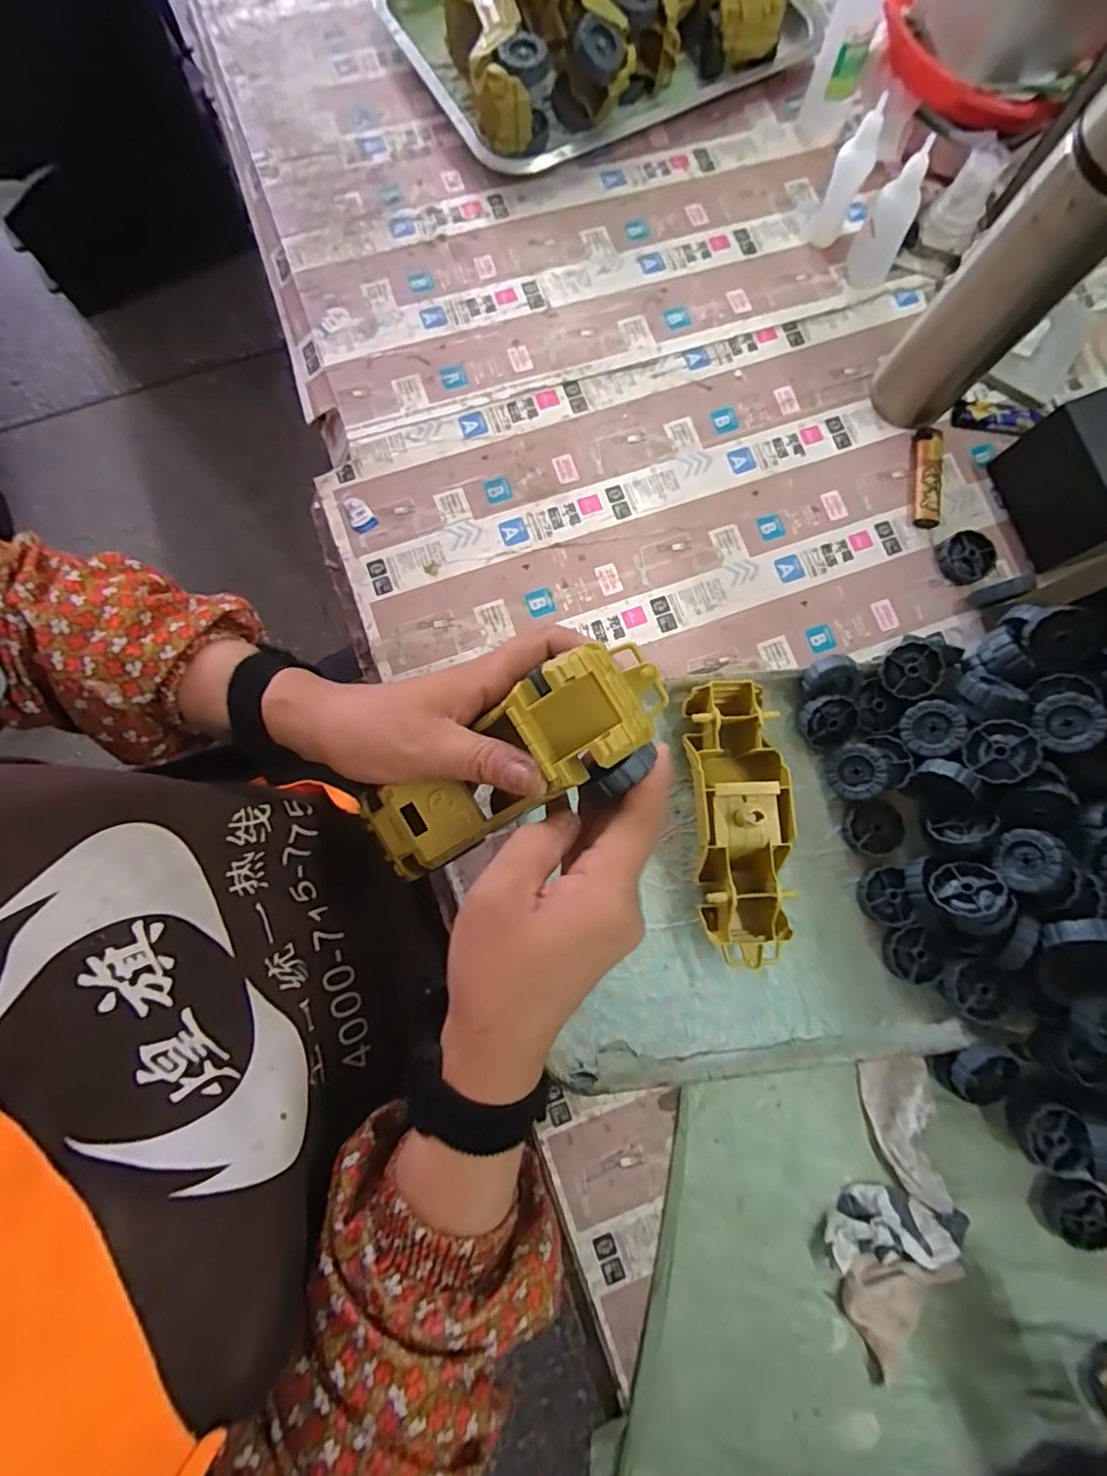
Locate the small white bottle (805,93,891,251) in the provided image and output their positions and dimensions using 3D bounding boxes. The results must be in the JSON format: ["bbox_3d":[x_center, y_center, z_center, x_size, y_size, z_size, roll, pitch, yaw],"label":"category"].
[{"bbox_3d":[0.231,-0.440,0.465,0.026,0.084,0.028,25,80,3],"label":"small white bottle"}]

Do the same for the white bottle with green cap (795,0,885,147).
[{"bbox_3d":[0.238,-0.558,0.468,0.041,0.150,0.037,10,80,1],"label":"white bottle with green cap"}]

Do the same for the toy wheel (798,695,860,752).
[{"bbox_3d":[0.193,-0.009,0.412,0.038,0.028,0.035,0,80,-1],"label":"toy wheel"}]

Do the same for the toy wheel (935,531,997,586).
[{"bbox_3d":[0.318,-0.139,0.452,0.038,0.013,0.039,0,80,-1],"label":"toy wheel"}]

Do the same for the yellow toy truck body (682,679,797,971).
[{"bbox_3d":[0.119,0.054,0.387,0.056,0.054,0.177,-3,80,-2],"label":"yellow toy truck body"}]

